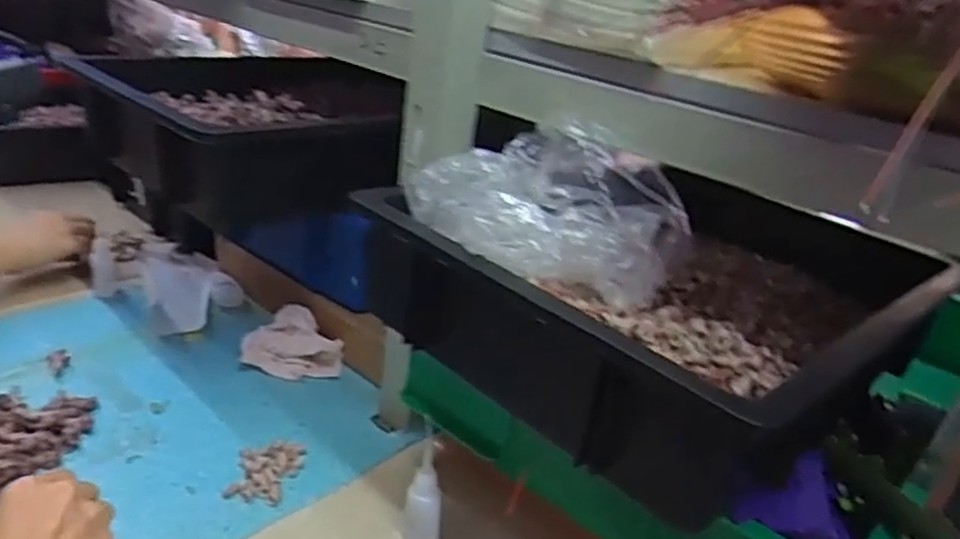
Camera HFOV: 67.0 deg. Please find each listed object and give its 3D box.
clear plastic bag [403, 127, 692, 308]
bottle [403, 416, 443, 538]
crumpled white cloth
[{"bbox_3d":[0.047,-0.035,0.486,0.144,0.087,0.143,23,29,30],"label":"clear plastic bag"},{"bbox_3d":[-0.041,0.164,0.539,0.021,0.104,0.029,-5,27,-25],"label":"bottle"},{"bbox_3d":[-0.194,0.074,0.751,0.098,0.047,0.070,-1,26,-17],"label":"crumpled white cloth"}]

